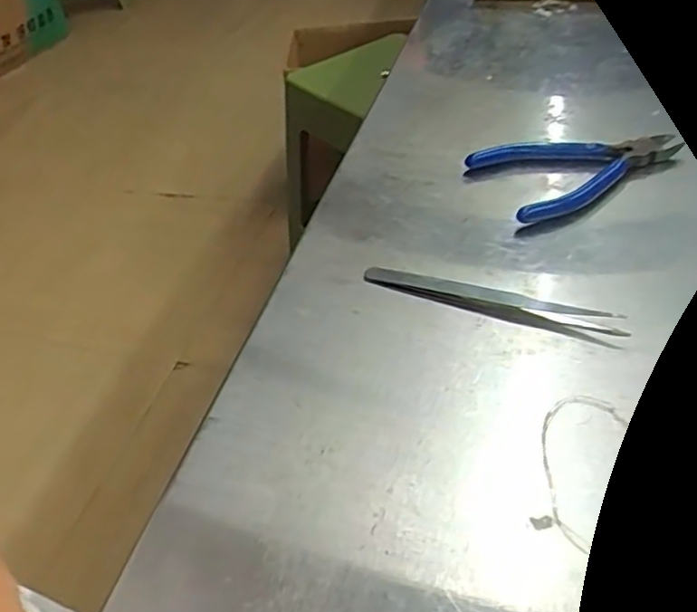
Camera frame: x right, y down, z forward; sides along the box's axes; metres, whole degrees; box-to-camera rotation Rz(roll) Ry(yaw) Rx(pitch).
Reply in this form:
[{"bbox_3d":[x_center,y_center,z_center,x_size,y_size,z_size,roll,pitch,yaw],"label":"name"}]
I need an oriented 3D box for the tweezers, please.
[{"bbox_3d":[0.067,-0.003,0.329,0.125,0.008,0.015,14,45,22],"label":"tweezers"}]

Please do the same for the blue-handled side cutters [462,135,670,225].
[{"bbox_3d":[0.140,-0.088,0.415,0.121,0.011,0.074,-18,42,-12],"label":"blue-handled side cutters"}]

